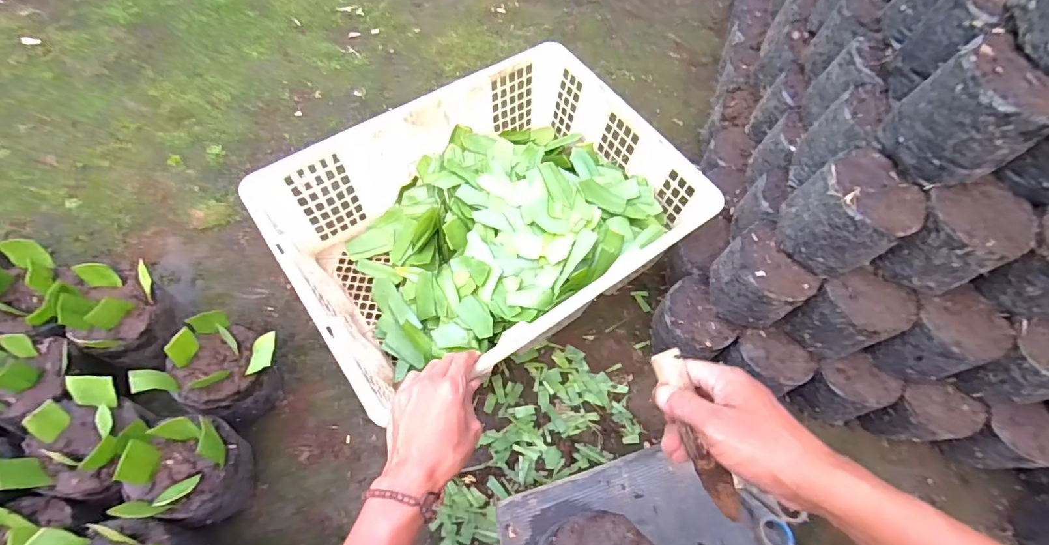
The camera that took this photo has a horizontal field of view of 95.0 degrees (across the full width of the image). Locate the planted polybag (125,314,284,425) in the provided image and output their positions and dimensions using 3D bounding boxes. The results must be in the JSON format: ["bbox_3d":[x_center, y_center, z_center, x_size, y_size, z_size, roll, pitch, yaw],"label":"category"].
[{"bbox_3d":[-0.329,0.116,0.545,0.097,0.136,0.102,22,63,7],"label":"planted polybag"}]

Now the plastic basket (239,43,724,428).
[{"bbox_3d":[-0.050,-0.066,0.642,0.466,0.161,0.330,-30,68,-18],"label":"plastic basket"}]

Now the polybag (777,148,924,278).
[{"bbox_3d":[0.323,-0.056,0.486,0.084,0.089,0.094,-26,68,-15],"label":"polybag"}]

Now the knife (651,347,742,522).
[{"bbox_3d":[0.141,0.132,0.390,0.025,0.015,0.142,-19,88,-13],"label":"knife"}]

